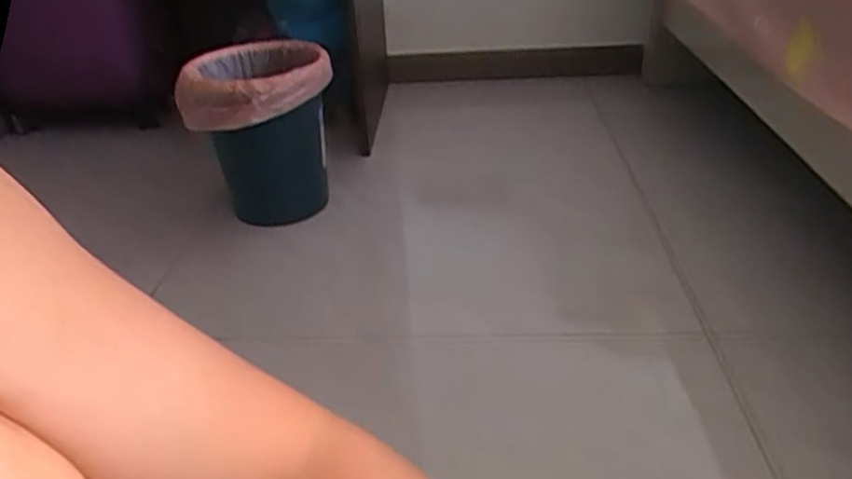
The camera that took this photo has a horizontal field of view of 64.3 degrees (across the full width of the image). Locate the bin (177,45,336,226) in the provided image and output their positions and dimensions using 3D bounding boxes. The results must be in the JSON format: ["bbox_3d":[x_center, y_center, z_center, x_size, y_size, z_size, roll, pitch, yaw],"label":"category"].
[{"bbox_3d":[-0.298,-0.186,1.237,0.252,0.277,0.298,-13,33,-14],"label":"bin"}]

